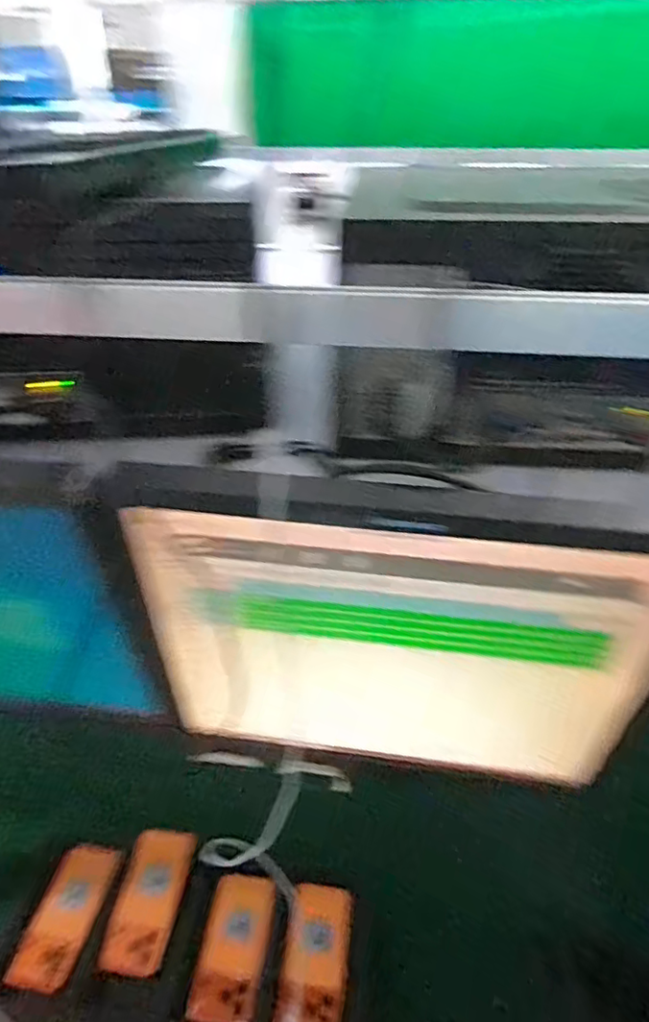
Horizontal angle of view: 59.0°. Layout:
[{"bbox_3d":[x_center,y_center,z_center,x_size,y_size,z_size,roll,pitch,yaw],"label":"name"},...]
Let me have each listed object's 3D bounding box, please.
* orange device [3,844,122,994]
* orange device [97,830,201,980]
[{"bbox_3d":[-0.352,0.547,0.787,0.085,0.034,0.179,3,35,4],"label":"orange device"},{"bbox_3d":[-0.240,0.537,0.795,0.080,0.024,0.162,5,46,11],"label":"orange device"}]

